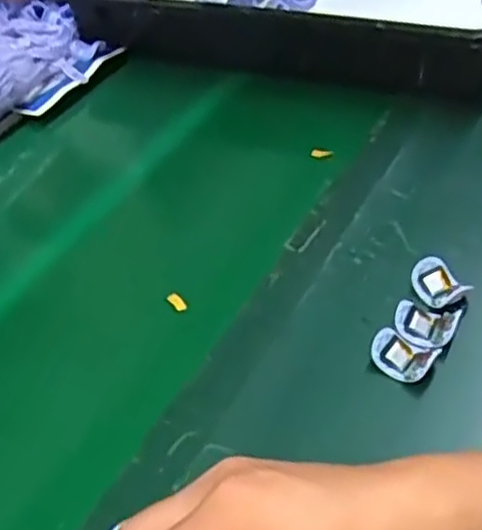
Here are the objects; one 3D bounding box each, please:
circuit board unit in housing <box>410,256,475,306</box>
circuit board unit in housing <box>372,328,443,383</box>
[{"bbox_3d":[0.146,0.013,0.531,0.028,0.018,0.040,-19,42,-10],"label":"circuit board unit in housing"},{"bbox_3d":[0.109,0.062,0.486,0.042,0.016,0.029,13,46,24],"label":"circuit board unit in housing"}]

